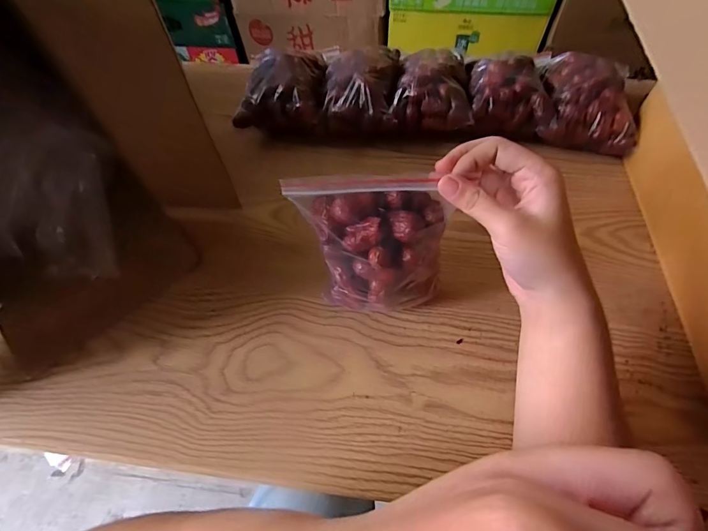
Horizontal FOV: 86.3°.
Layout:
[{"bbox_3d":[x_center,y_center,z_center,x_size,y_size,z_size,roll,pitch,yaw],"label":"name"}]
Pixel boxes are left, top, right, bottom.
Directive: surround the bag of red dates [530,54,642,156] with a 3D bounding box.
[{"bbox_3d":[0.292,-0.217,0.484,0.124,0.056,0.146,12,60,10],"label":"bag of red dates"}]

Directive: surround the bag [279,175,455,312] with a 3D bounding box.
[{"bbox_3d":[0.015,-0.010,0.307,0.115,0.125,0.048,-2,59,1],"label":"bag"}]

